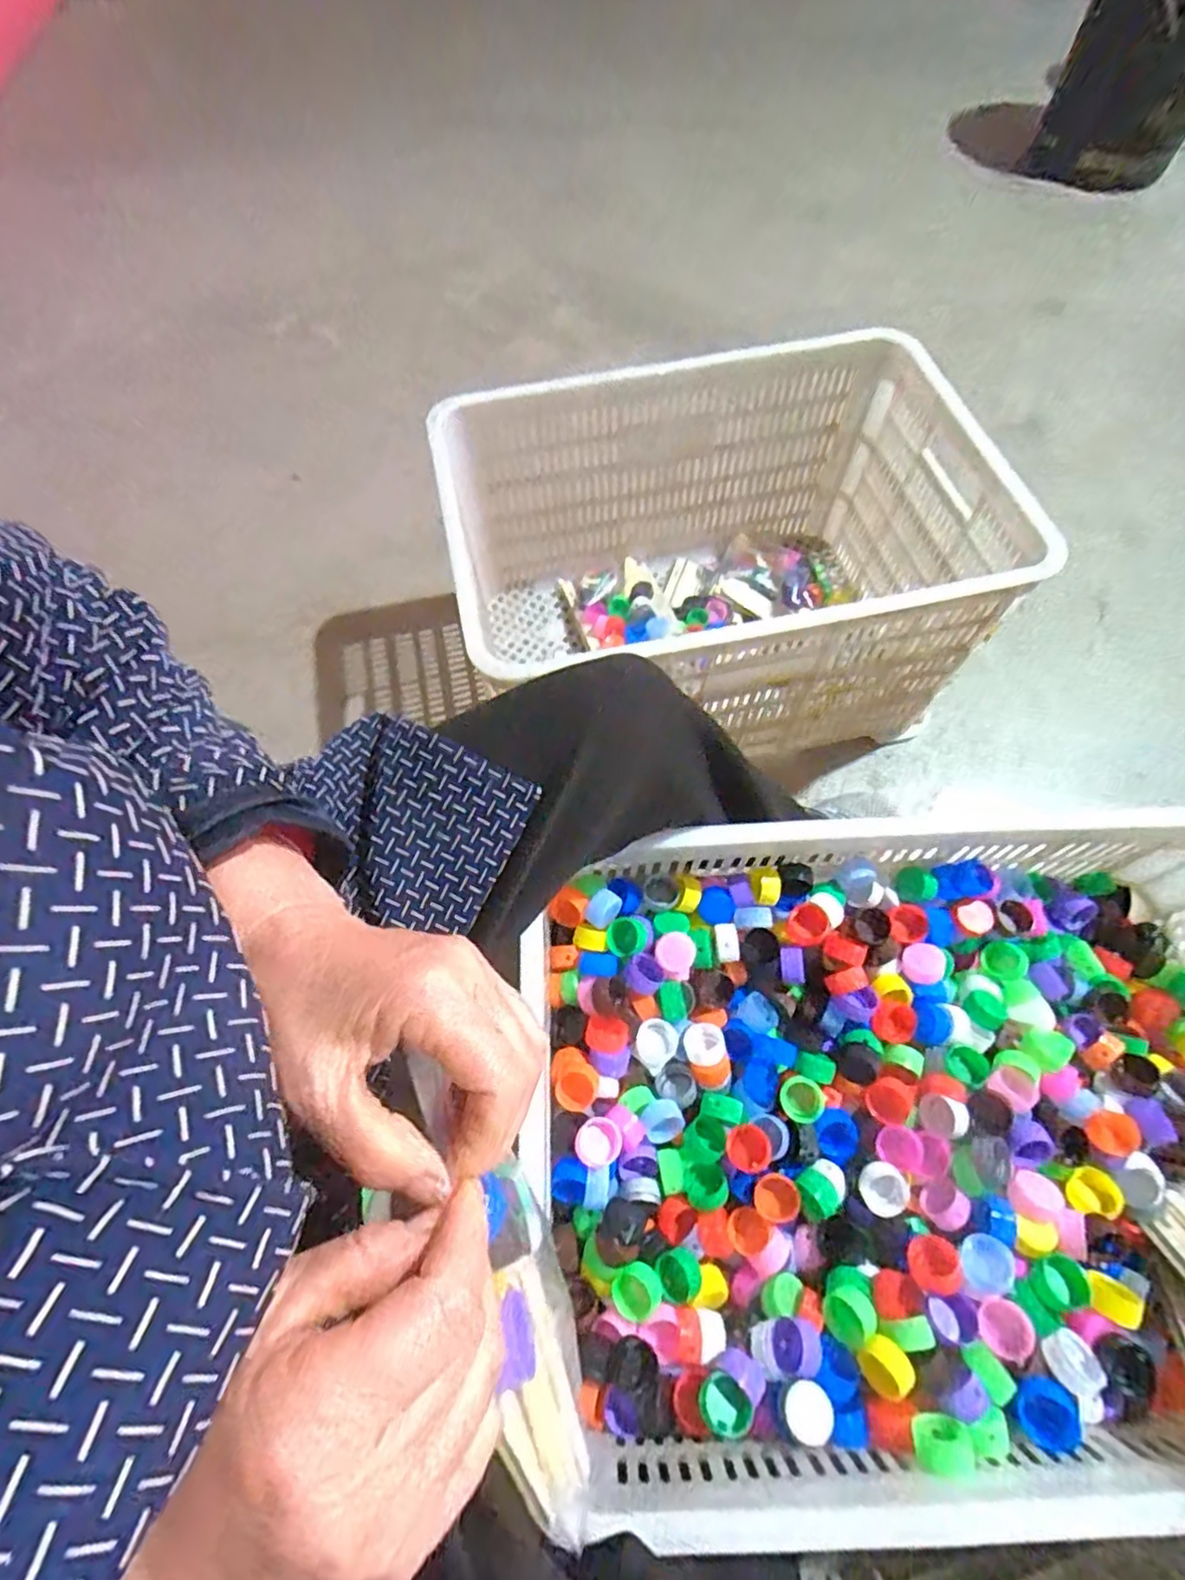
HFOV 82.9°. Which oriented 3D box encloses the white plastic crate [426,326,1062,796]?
[{"bbox_3d":[0.153,-0.271,0.852,0.602,0.314,0.427,-12,68,-3],"label":"white plastic crate"}]

